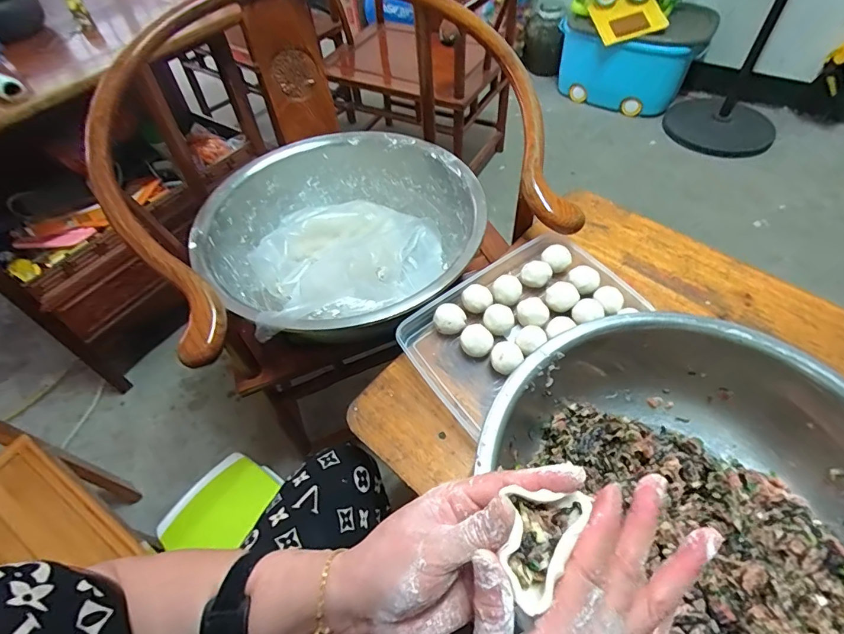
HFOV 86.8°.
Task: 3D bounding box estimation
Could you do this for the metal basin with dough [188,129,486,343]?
[{"bbox_3d":[-0.137,-0.147,0.811,0.465,0.152,0.473,-1,53,2],"label":"metal basin with dough"}]

